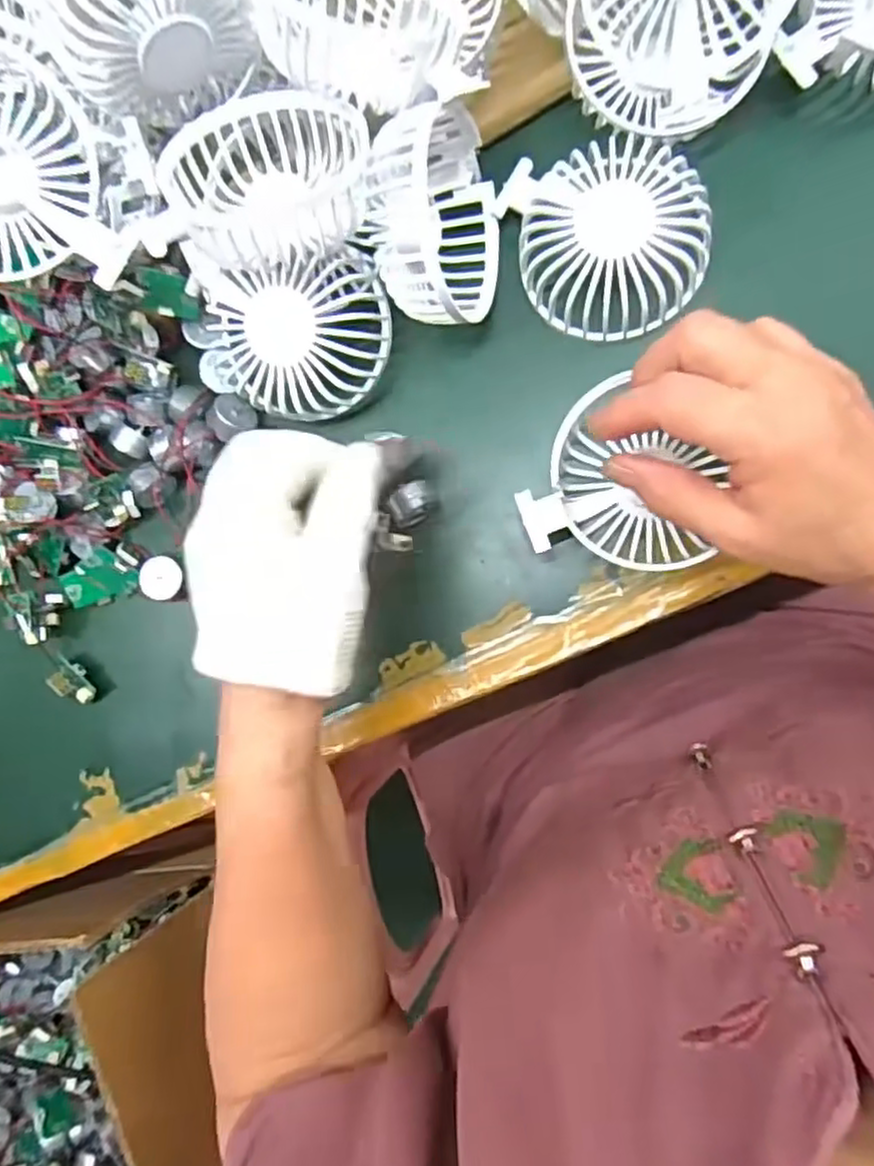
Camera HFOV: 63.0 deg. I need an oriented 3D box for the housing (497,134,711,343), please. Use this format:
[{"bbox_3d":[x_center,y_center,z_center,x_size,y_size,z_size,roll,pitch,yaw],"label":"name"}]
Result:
[{"bbox_3d":[0.081,-0.163,0.331,0.085,0.030,0.092,-19,85,11],"label":"housing"}]

